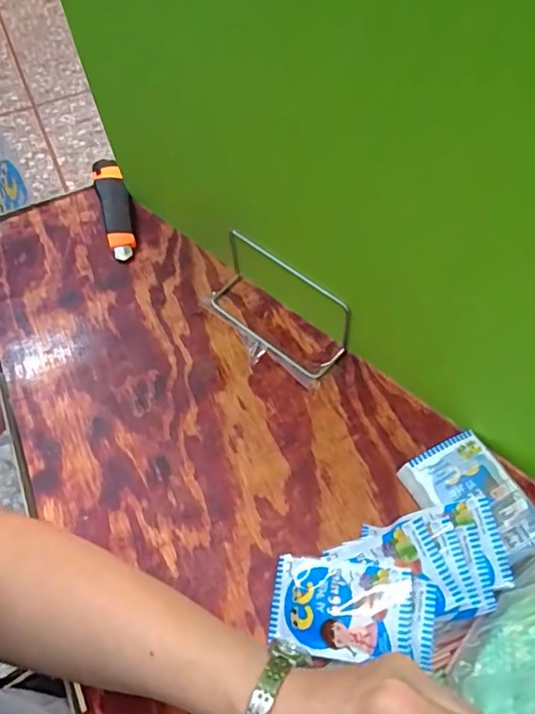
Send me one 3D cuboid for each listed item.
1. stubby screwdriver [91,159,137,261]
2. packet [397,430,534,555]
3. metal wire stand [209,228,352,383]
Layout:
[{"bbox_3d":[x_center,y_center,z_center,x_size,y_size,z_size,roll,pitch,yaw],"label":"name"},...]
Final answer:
[{"bbox_3d":[-0.182,-0.179,0.642,0.035,0.032,0.149,-16,60,-6],"label":"stubby screwdriver"},{"bbox_3d":[0.169,0.118,0.447,0.076,0.030,0.101,-27,61,-12],"label":"packet"},{"bbox_3d":[0.006,-0.053,0.529,0.153,0.078,0.054,37,68,22],"label":"metal wire stand"}]

